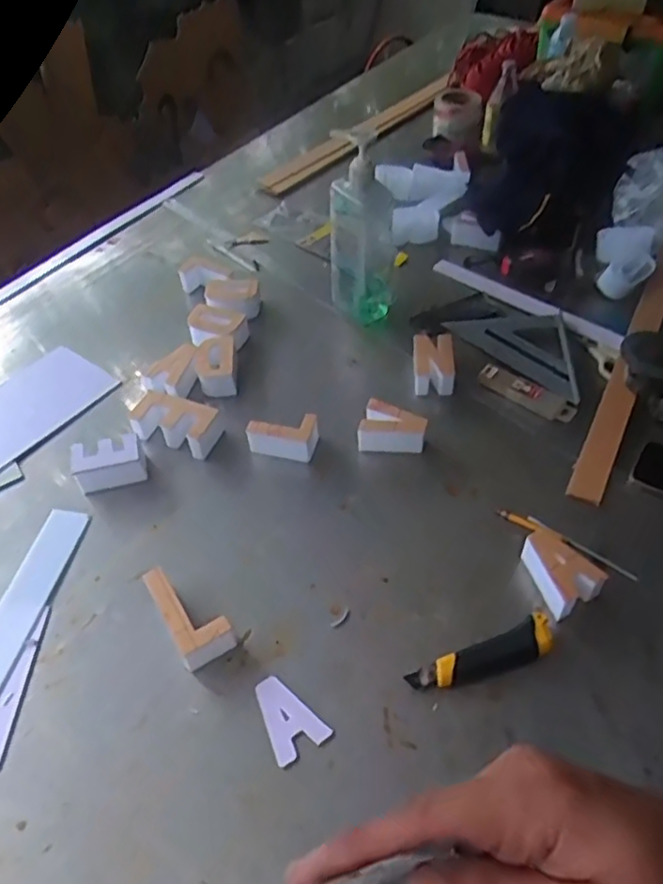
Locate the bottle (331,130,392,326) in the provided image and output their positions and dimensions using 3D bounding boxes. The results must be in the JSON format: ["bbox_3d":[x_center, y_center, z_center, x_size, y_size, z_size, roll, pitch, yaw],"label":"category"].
[{"bbox_3d":[0.043,-0.314,0.986,0.087,0.281,0.074,-3,47,1],"label":"bottle"}]

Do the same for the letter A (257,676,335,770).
[{"bbox_3d":[-0.044,0.268,0.656,0.054,0.004,0.083,-26,51,-19],"label":"letter A"}]

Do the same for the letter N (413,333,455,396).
[{"bbox_3d":[0.146,-0.112,0.951,0.056,0.039,0.091,0,48,4],"label":"letter N"}]

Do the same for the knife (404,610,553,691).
[{"bbox_3d":[0.155,0.222,0.675,0.152,0.026,0.039,-20,49,-14],"label":"knife"}]

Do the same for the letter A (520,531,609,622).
[{"bbox_3d":[0.246,0.139,0.724,0.062,0.040,0.083,-24,50,-17],"label":"letter A"}]

